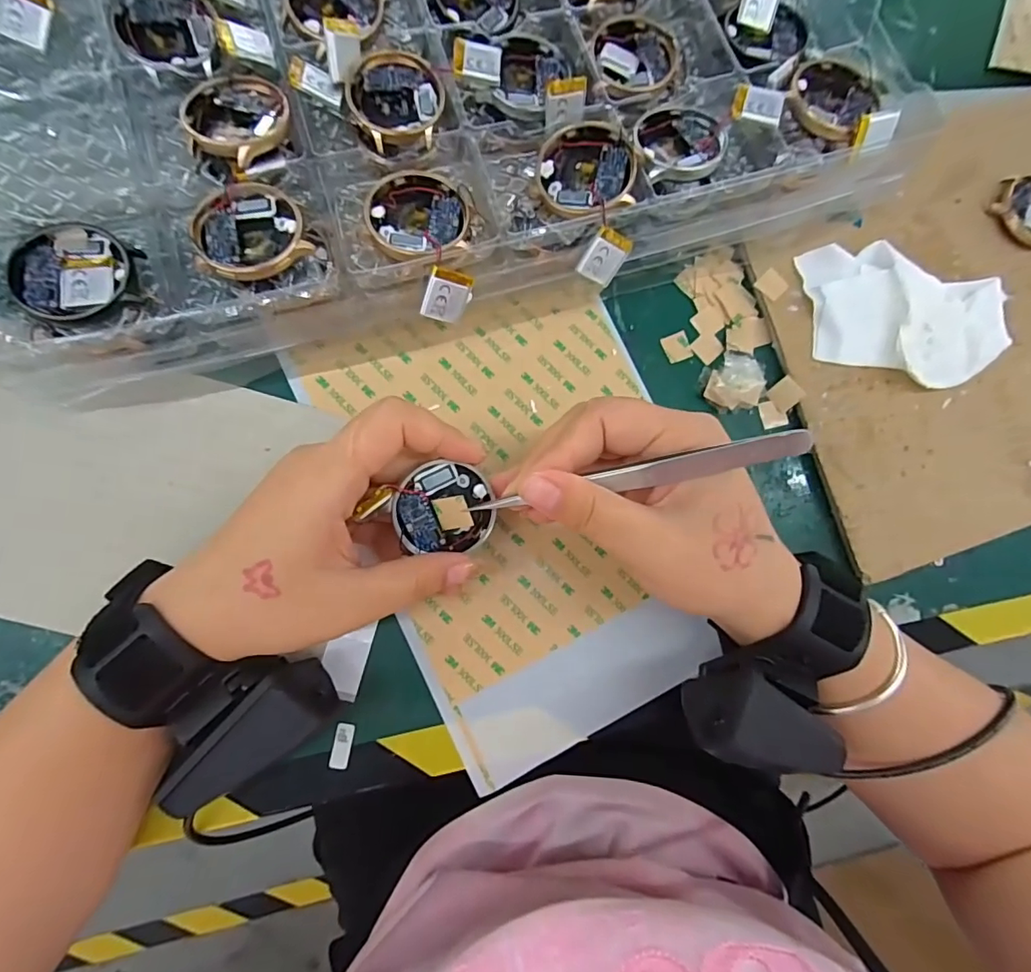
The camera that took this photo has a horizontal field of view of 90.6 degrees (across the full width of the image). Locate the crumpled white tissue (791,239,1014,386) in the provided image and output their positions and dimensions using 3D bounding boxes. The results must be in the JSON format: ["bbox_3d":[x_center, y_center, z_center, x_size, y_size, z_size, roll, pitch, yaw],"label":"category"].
[{"bbox_3d":[0.219,-0.096,0.288,0.121,0.015,0.072,15,82,-5],"label":"crumpled white tissue"}]

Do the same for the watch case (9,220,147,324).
[{"bbox_3d":[-0.179,-0.086,0.208,0.046,0.012,0.042,28,80,-3],"label":"watch case"}]

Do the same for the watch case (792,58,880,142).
[{"bbox_3d":[0.156,-0.191,0.251,0.039,0.014,0.041,-42,90,-10],"label":"watch case"}]

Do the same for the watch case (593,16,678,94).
[{"bbox_3d":[0.061,-0.219,0.258,0.041,0.006,0.046,-3,84,-7],"label":"watch case"}]

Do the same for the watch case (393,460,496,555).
[{"bbox_3d":[-0.030,0.010,0.218,0.040,0.012,0.038,1,100,-30],"label":"watch case"}]

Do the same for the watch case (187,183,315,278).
[{"bbox_3d":[-0.112,-0.107,0.218,0.043,0.015,0.041,-13,85,-9],"label":"watch case"}]

